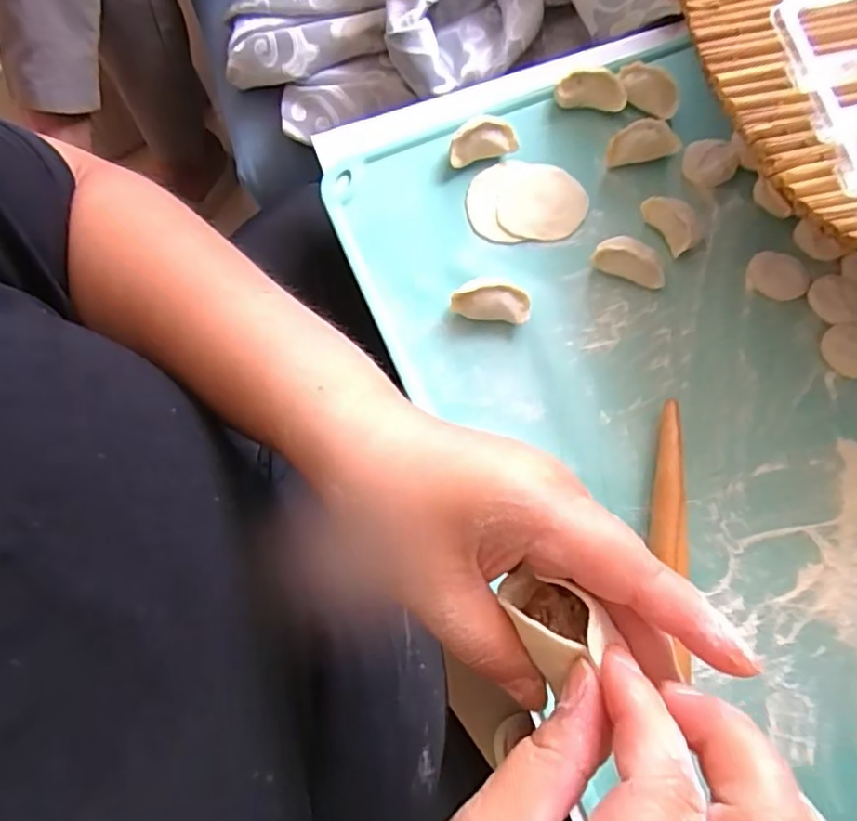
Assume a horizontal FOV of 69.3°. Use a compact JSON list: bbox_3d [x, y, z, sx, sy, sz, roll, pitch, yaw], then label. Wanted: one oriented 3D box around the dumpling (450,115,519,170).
[{"bbox_3d":[0.039,-0.207,0.473,0.054,0.023,0.028,-20,74,-5],"label":"dumpling"}]

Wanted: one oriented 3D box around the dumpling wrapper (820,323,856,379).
[{"bbox_3d":[0.295,-0.042,0.430,0.041,0.004,0.038,-15,74,-4],"label":"dumpling wrapper"}]

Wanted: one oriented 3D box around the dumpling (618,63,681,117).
[{"bbox_3d":[0.172,-0.250,0.485,0.051,0.026,0.020,26,76,8],"label":"dumpling"}]

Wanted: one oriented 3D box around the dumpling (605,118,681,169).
[{"bbox_3d":[0.163,-0.204,0.471,0.051,0.022,0.022,-6,74,-1],"label":"dumpling"}]

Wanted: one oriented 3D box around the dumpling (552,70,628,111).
[{"bbox_3d":[0.127,-0.249,0.486,0.053,0.024,0.023,8,74,3],"label":"dumpling"}]

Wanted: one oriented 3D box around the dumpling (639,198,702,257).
[{"bbox_3d":[0.180,-0.138,0.453,0.029,0.019,0.045,-32,76,-8],"label":"dumpling"}]

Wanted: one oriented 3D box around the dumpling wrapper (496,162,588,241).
[{"bbox_3d":[0.086,-0.160,0.471,0.065,0.008,0.062,0,74,1],"label":"dumpling wrapper"}]

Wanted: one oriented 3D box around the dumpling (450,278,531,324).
[{"bbox_3d":[0.044,-0.076,0.434,0.054,0.026,0.019,8,74,3],"label":"dumpling"}]

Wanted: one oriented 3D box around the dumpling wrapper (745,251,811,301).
[{"bbox_3d":[0.253,-0.098,0.449,0.042,0.005,0.036,16,75,5],"label":"dumpling wrapper"}]

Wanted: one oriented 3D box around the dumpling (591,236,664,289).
[{"bbox_3d":[0.144,-0.106,0.442,0.052,0.028,0.018,23,75,7],"label":"dumpling"}]

